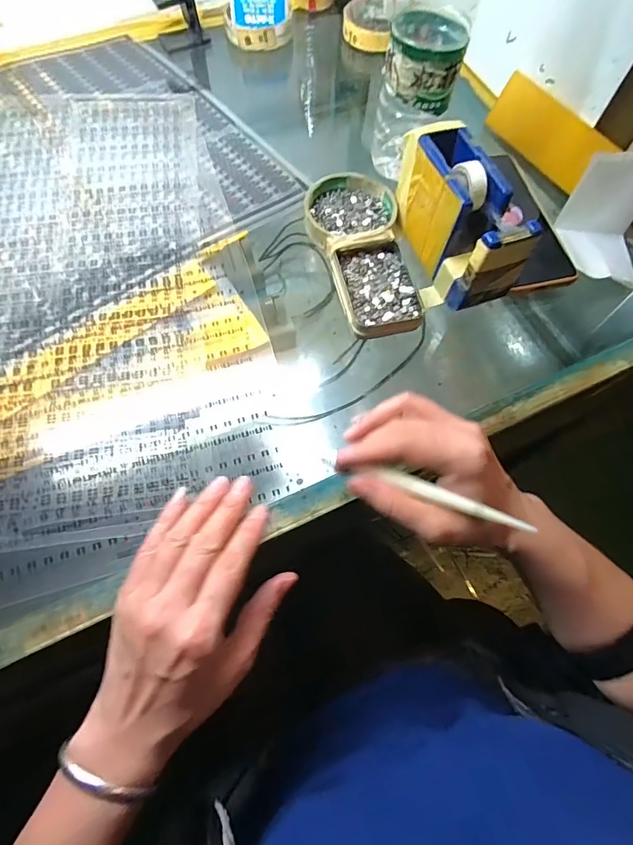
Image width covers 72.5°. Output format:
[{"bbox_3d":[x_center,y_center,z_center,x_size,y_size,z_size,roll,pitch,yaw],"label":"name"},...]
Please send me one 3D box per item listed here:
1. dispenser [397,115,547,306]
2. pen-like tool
[{"bbox_3d":[0.115,-0.166,0.350,0.045,0.073,0.129,-19,68,-10],"label":"dispenser"},{"bbox_3d":[0.065,0.041,0.265,0.123,0.006,0.011,19,67,14],"label":"pen-like tool"}]

